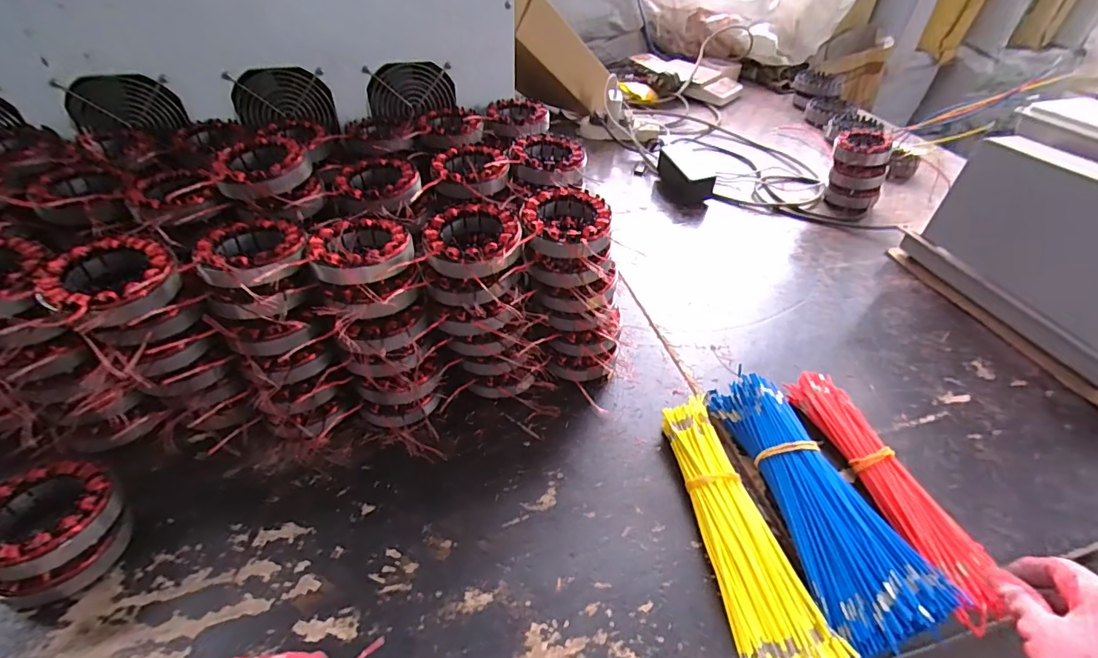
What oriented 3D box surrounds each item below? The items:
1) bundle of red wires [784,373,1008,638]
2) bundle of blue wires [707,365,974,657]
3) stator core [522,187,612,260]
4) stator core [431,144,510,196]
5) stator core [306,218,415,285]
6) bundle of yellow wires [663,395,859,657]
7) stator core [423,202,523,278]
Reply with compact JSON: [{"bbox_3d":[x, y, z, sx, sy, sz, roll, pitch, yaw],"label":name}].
[{"bbox_3d":[0.313,0.134,0.459,0.048,0.032,0.242,-8,44,-12],"label":"bundle of red wires"},{"bbox_3d":[0.243,0.145,0.442,0.098,0.046,0.245,-5,43,-9],"label":"bundle of blue wires"},{"bbox_3d":[0.015,-0.096,0.471,0.085,0.035,0.097,13,43,10],"label":"stator core"},{"bbox_3d":[-0.088,-0.178,0.557,0.079,0.033,0.084,-8,43,-12],"label":"stator core"},{"bbox_3d":[-0.163,-0.074,0.434,0.083,0.027,0.095,-1,42,-5],"label":"stator core"},{"bbox_3d":[0.163,0.166,0.430,0.070,0.032,0.244,-3,42,-7],"label":"bundle of yellow wires"},{"bbox_3d":[-0.071,-0.074,0.452,0.089,0.041,0.096,-7,43,-12],"label":"stator core"}]

